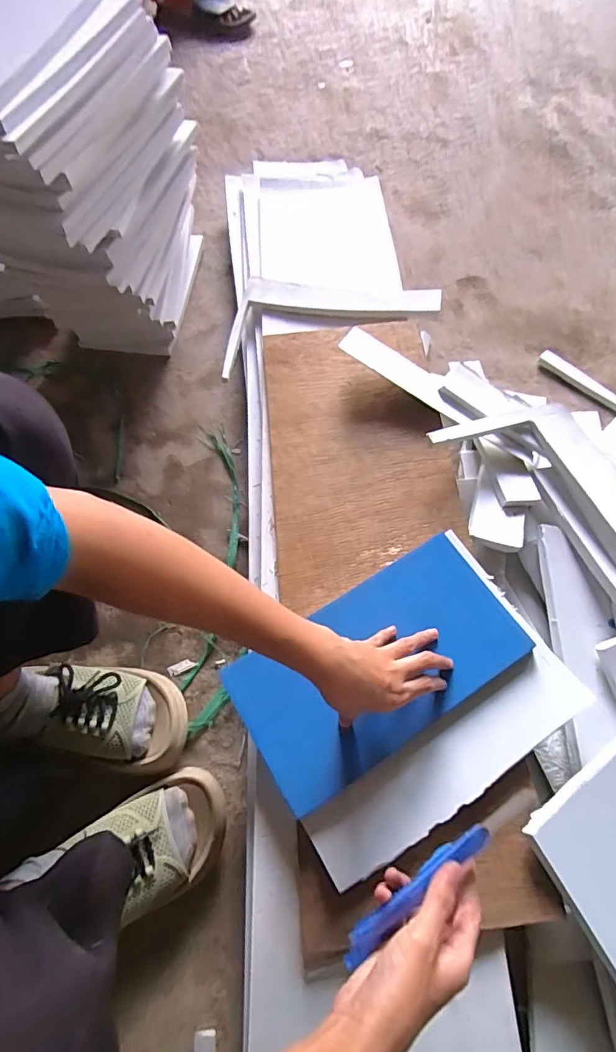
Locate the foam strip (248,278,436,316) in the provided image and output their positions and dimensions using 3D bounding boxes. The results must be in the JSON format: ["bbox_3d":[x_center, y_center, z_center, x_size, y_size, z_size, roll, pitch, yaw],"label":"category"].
[{"bbox_3d":[0.052,-0.340,0.740,0.282,0.023,0.050,6,65,4],"label":"foam strip"}]

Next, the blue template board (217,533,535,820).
[{"bbox_3d":[0.071,0.136,0.498,0.284,0.012,0.154,-34,69,-13],"label":"blue template board"}]

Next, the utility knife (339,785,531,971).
[{"bbox_3d":[0.098,0.250,0.360,0.177,0.019,0.020,-31,68,-14],"label":"utility knife"}]

